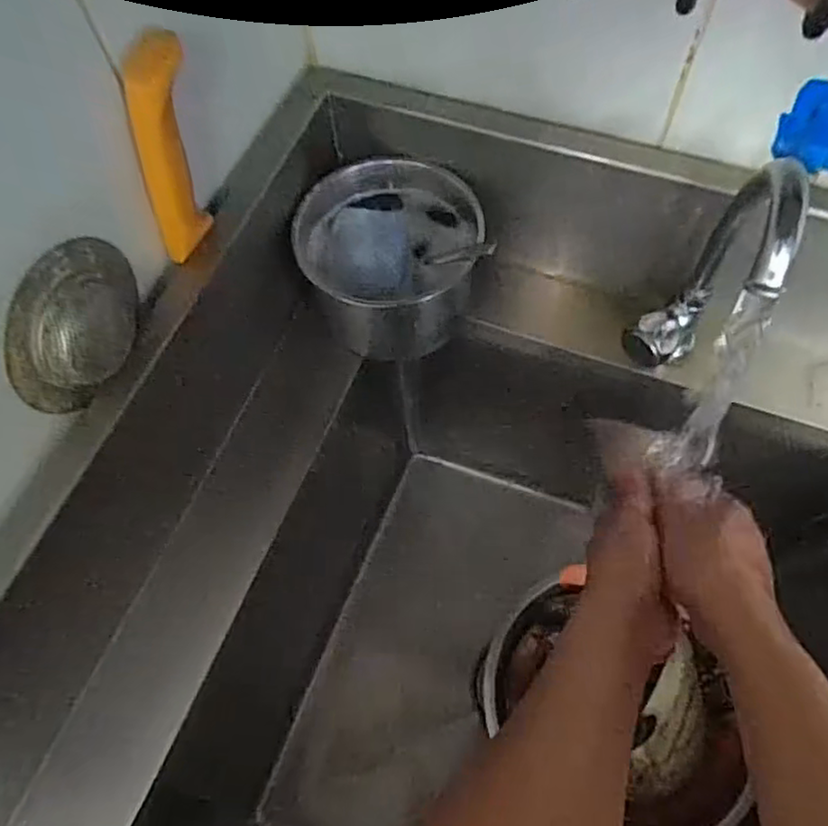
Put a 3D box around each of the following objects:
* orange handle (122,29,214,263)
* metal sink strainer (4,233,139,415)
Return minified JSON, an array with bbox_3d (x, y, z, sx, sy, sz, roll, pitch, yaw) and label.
[{"bbox_3d":[-0.159,-0.164,0.429,0.025,0.139,0.034,15,44,10],"label":"orange handle"},{"bbox_3d":[-0.202,-0.058,0.409,0.028,0.076,0.109,14,65,9],"label":"metal sink strainer"}]

